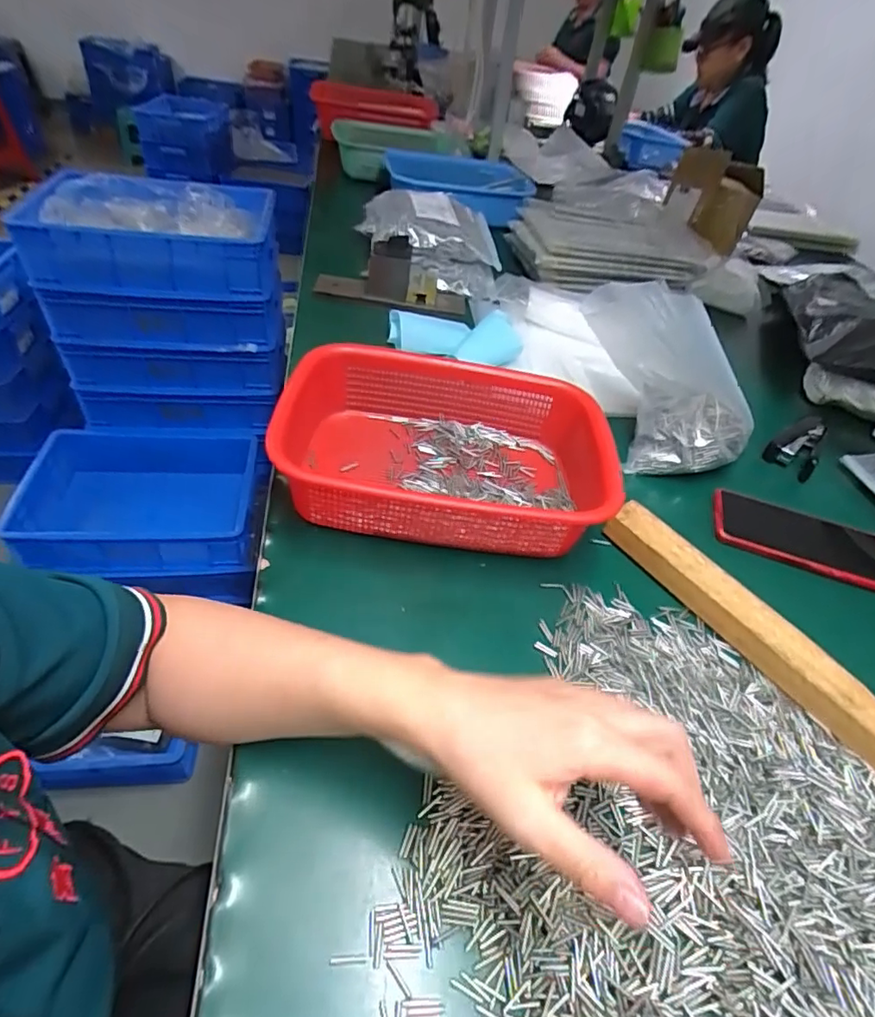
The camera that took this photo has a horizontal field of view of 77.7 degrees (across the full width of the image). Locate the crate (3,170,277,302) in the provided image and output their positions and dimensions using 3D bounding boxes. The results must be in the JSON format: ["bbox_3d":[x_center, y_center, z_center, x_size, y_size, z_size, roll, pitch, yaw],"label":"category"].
[{"bbox_3d":[-0.527,-0.517,1.033,0.410,0.127,0.275,-1,45,-10],"label":"crate"}]

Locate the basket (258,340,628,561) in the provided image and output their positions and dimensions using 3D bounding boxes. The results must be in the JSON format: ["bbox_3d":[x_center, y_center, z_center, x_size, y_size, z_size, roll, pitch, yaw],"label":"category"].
[{"bbox_3d":[0.001,-0.055,0.493,0.269,0.071,0.202,8,45,1],"label":"basket"}]

